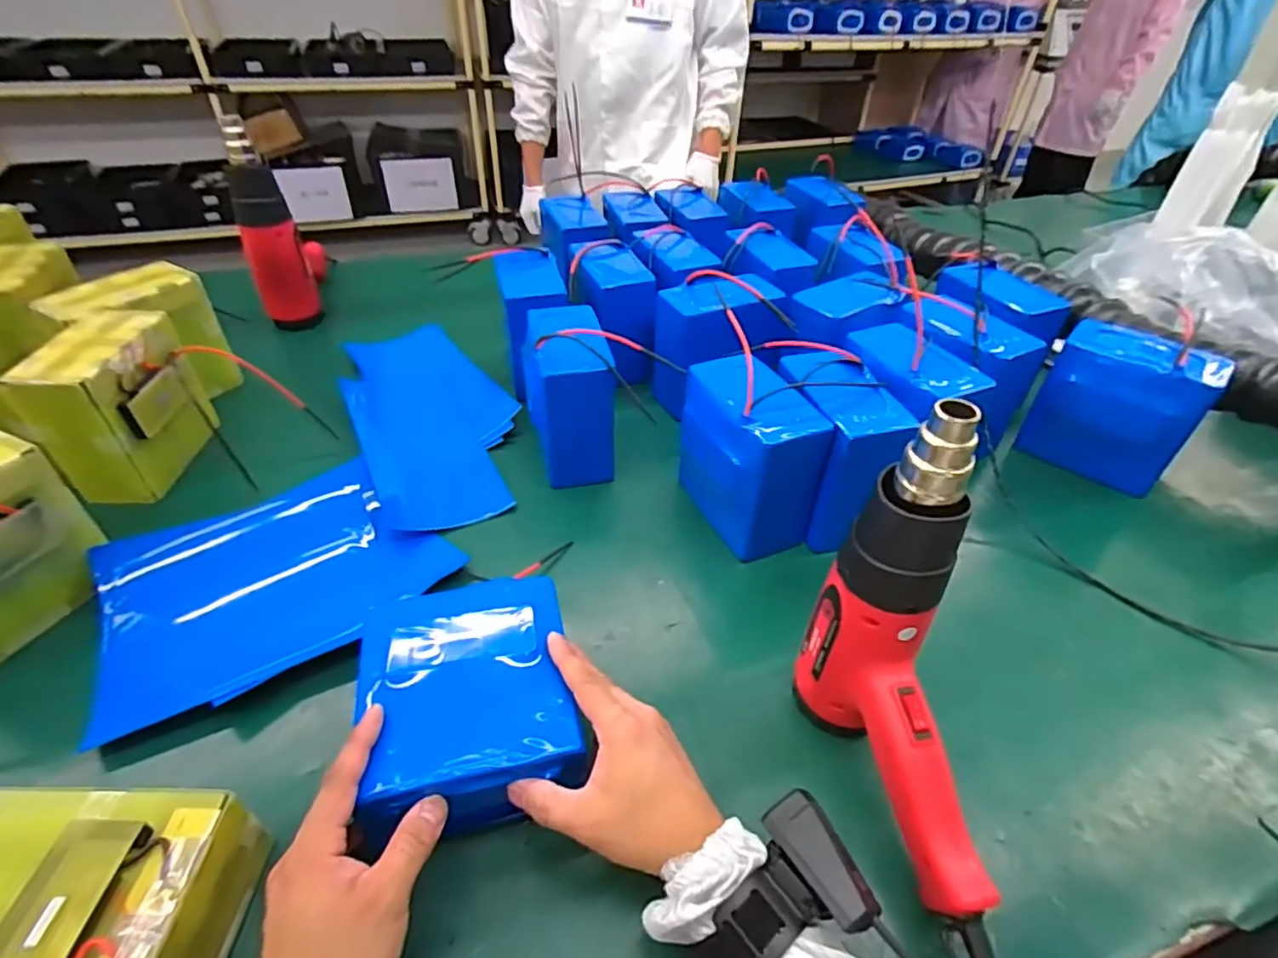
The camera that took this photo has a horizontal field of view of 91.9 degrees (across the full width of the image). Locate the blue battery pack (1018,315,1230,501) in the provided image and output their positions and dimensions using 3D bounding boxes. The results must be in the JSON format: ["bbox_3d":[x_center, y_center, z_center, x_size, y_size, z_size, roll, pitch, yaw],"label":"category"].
[{"bbox_3d":[0.518,-0.081,0.675,0.140,0.144,0.076,28,47,25],"label":"blue battery pack"}]

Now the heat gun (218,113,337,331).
[{"bbox_3d":[-0.512,-0.357,0.889,0.068,0.271,0.165,-4,42,-8],"label":"heat gun"}]

